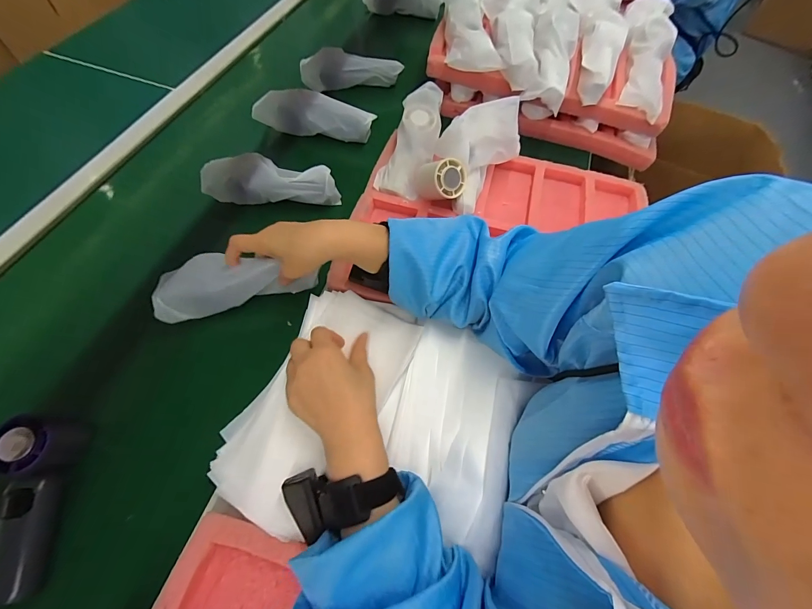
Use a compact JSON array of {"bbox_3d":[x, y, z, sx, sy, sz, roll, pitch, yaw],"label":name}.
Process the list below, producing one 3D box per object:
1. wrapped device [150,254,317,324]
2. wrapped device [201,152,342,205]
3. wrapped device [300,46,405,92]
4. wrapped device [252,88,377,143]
[{"bbox_3d":[-0.207,-0.033,0.441,0.181,0.057,0.068,-10,62,-21],"label":"wrapped device"},{"bbox_3d":[-0.207,-0.188,0.543,0.203,0.061,0.051,1,61,-3],"label":"wrapped device"},{"bbox_3d":[-0.109,-0.466,0.707,0.203,0.060,0.040,-1,61,-5],"label":"wrapped device"},{"bbox_3d":[-0.159,-0.334,0.628,0.206,0.057,0.049,3,61,-2],"label":"wrapped device"}]

